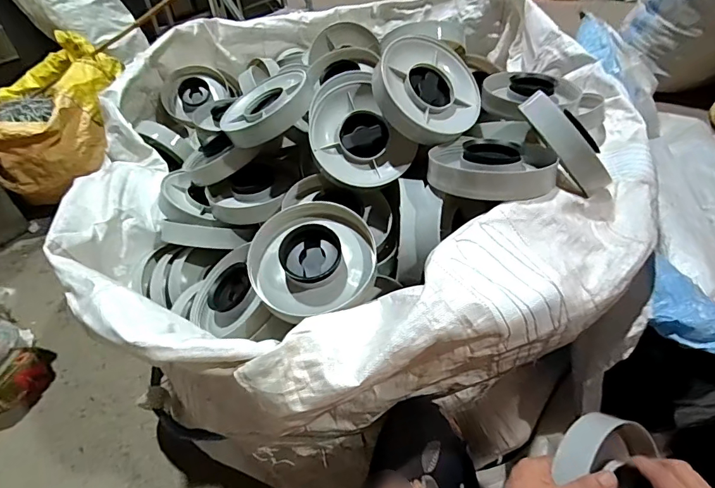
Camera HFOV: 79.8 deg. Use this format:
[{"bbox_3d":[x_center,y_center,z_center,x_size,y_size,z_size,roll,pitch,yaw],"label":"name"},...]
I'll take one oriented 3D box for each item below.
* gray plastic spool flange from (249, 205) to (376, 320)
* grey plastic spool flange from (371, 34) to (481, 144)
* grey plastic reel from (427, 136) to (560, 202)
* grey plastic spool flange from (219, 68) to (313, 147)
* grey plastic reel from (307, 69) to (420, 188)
[{"bbox_3d":[-0.056,0.016,0.532,0.154,0.052,0.150,-5,76,4],"label":"gray plastic spool flange"},{"bbox_3d":[0.100,-0.220,0.610,0.166,0.045,0.167,10,69,-19],"label":"grey plastic spool flange"},{"bbox_3d":[0.167,-0.098,0.533,0.153,0.035,0.124,9,44,16],"label":"grey plastic reel"},{"bbox_3d":[-0.148,-0.222,0.685,0.152,0.030,0.141,-12,53,17],"label":"grey plastic spool flange"},{"bbox_3d":[-0.001,-0.150,0.622,0.127,0.038,0.153,-27,83,-9],"label":"grey plastic reel"}]

